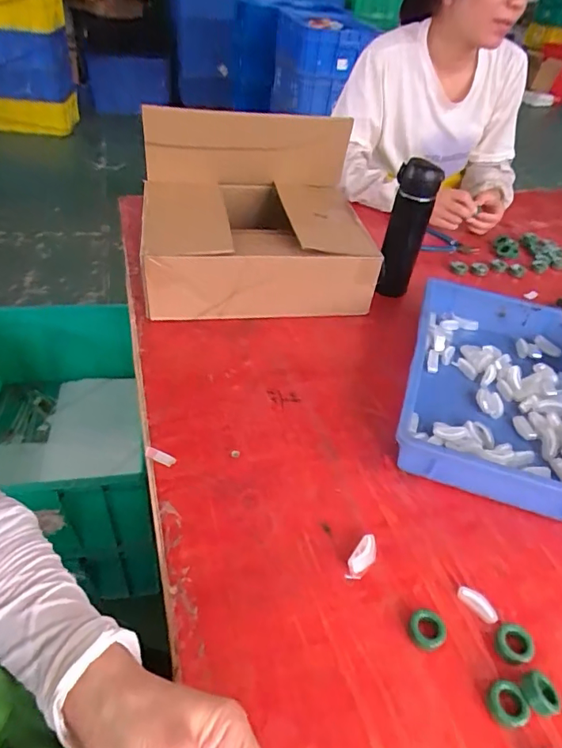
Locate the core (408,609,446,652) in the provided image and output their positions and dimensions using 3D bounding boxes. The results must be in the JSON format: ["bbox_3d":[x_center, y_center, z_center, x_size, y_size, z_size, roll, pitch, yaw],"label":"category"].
[{"bbox_3d":[0.126,0.221,0.423,0.029,0.013,0.030,4,41,-4],"label":"core"}]

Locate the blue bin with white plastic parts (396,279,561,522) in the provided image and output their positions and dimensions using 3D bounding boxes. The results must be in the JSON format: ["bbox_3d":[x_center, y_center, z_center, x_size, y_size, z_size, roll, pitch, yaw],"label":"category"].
[{"bbox_3d":[0.294,0.010,0.644,0.237,0.057,0.367,17,42,10],"label":"blue bin with white plastic parts"}]

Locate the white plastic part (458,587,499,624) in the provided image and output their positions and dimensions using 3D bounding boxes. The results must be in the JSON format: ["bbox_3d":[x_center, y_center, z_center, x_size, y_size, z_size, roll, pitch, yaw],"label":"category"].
[{"bbox_3d":[0.179,0.208,0.443,0.016,0.006,0.038,-30,54,-35],"label":"white plastic part"}]

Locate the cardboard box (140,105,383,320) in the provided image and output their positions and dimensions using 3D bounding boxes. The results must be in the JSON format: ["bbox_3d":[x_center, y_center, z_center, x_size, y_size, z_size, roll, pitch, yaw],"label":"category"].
[{"bbox_3d":[-0.039,-0.256,0.766,0.334,0.228,0.262,-2,42,-11],"label":"cardboard box"}]

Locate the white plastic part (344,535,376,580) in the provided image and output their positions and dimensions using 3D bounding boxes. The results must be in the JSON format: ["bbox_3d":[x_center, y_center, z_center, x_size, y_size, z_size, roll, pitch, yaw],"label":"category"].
[{"bbox_3d":[0.078,0.175,0.466,0.020,0.006,0.049,29,45,22],"label":"white plastic part"}]

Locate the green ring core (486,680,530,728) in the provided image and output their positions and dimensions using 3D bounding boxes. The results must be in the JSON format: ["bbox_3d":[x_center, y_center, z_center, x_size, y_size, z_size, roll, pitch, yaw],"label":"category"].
[{"bbox_3d":[0.179,0.261,0.386,0.027,0.014,0.031,-12,45,-21],"label":"green ring core"}]

